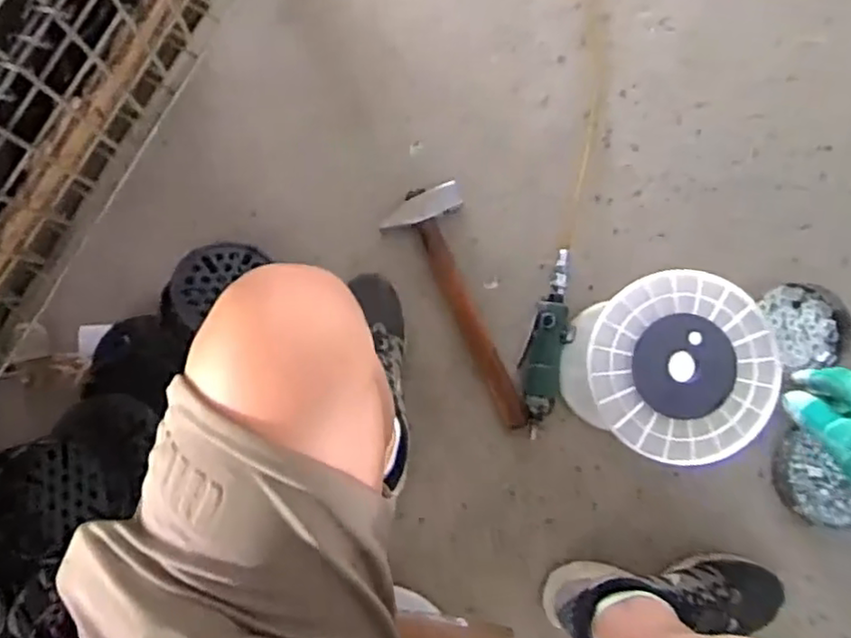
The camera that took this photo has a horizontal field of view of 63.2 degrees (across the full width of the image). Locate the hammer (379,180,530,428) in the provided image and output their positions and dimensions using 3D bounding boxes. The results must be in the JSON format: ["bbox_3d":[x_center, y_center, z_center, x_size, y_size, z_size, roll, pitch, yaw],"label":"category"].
[{"bbox_3d":[0.053,-0.014,0.917,0.101,0.031,0.331,-23,86,-2],"label":"hammer"}]

